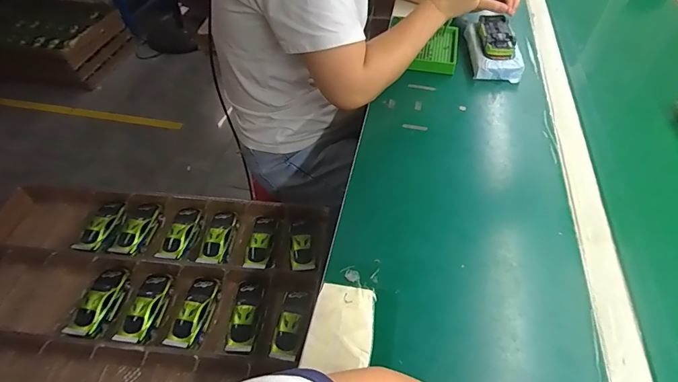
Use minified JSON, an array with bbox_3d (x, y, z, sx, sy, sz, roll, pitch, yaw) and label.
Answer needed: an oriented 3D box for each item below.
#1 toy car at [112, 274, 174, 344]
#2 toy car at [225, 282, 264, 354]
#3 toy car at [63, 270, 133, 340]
[{"bbox_3d":[-0.329,0.202,0.696,0.060,0.028,0.129,-2,37,0],"label":"toy car"},{"bbox_3d":[-0.156,0.209,0.674,0.047,0.028,0.119,1,49,1],"label":"toy car"},{"bbox_3d":[-0.412,0.190,0.695,0.063,0.029,0.124,6,49,5],"label":"toy car"}]

